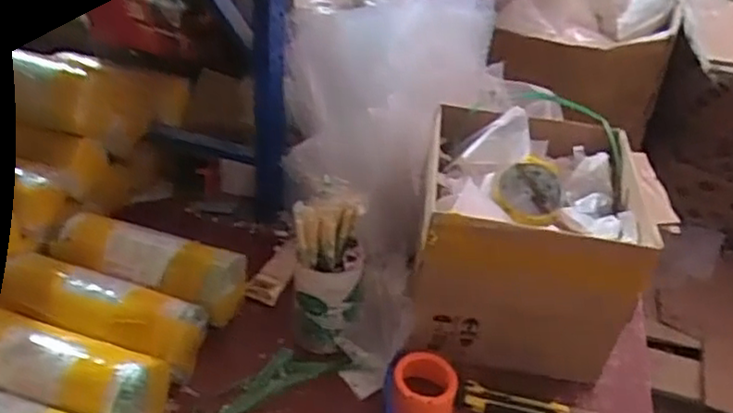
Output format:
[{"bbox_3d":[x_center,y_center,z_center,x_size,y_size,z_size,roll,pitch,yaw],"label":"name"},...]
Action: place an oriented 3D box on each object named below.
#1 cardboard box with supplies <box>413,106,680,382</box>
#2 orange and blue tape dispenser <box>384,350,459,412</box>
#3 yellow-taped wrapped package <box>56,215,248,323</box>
[{"bbox_3d":[0.196,0.050,0.867,0.245,0.248,0.268,8,36,3],"label":"cardboard box with supplies"},{"bbox_3d":[0.054,0.235,0.752,0.083,0.060,0.164,13,37,10],"label":"orange and blue tape dispenser"},{"bbox_3d":[-0.282,0.086,0.870,0.249,0.093,0.087,11,37,8],"label":"yellow-taped wrapped package"}]

